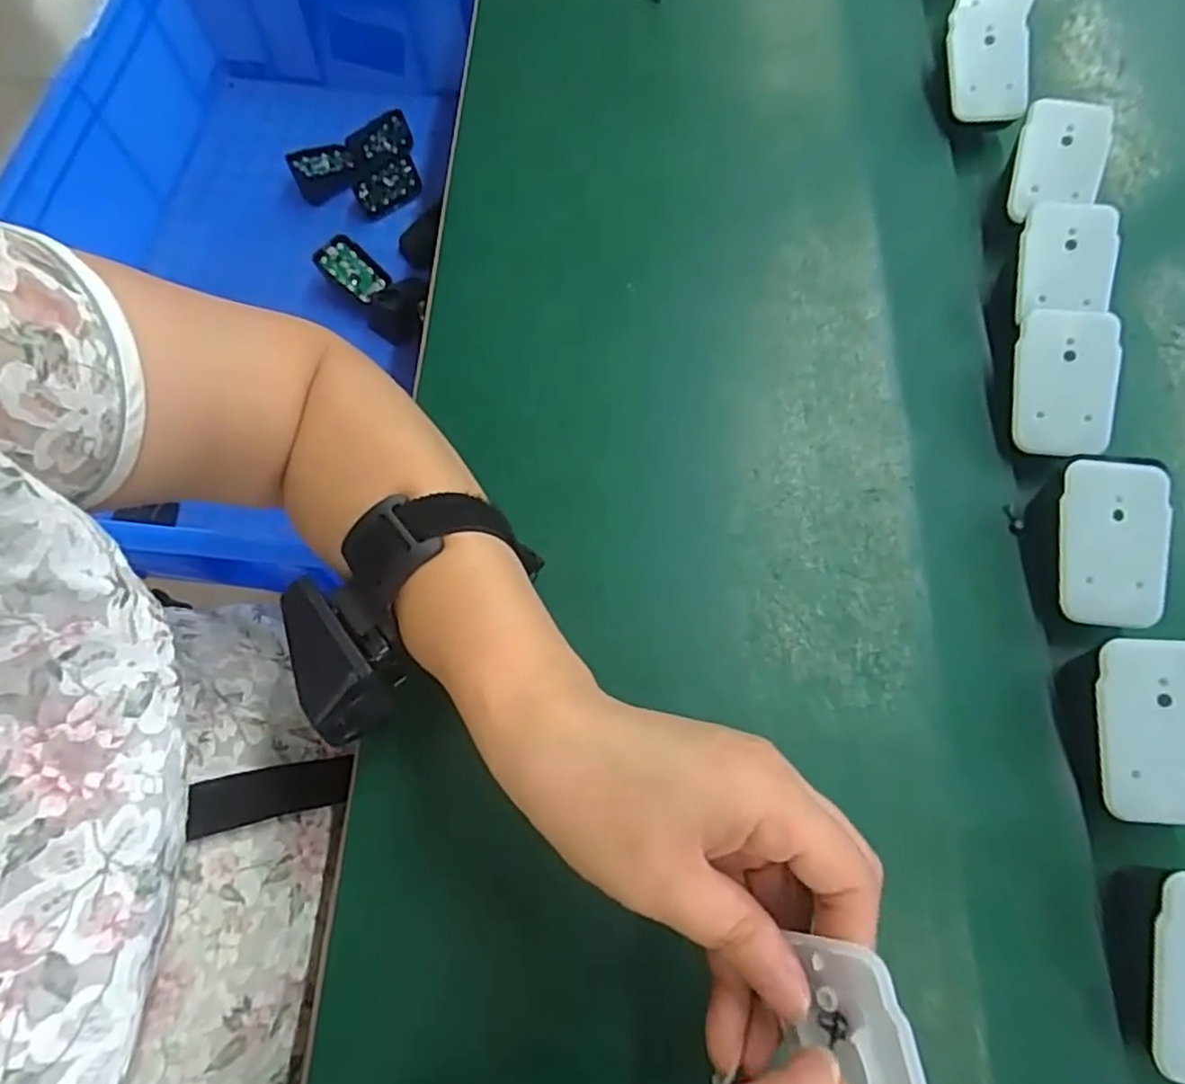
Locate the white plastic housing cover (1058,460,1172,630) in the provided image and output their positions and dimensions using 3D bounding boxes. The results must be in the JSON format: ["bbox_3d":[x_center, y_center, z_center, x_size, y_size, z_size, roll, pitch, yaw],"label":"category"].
[{"bbox_3d":[0.219,0.001,0.288,0.042,0.004,0.068,3,89,5],"label":"white plastic housing cover"}]

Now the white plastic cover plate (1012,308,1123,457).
[{"bbox_3d":[0.219,-0.074,0.318,0.042,0.007,0.067,4,90,12],"label":"white plastic cover plate"}]

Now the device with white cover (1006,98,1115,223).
[{"bbox_3d":[0.249,-0.202,0.365,0.044,0.008,0.061,10,98,11],"label":"device with white cover"}]

